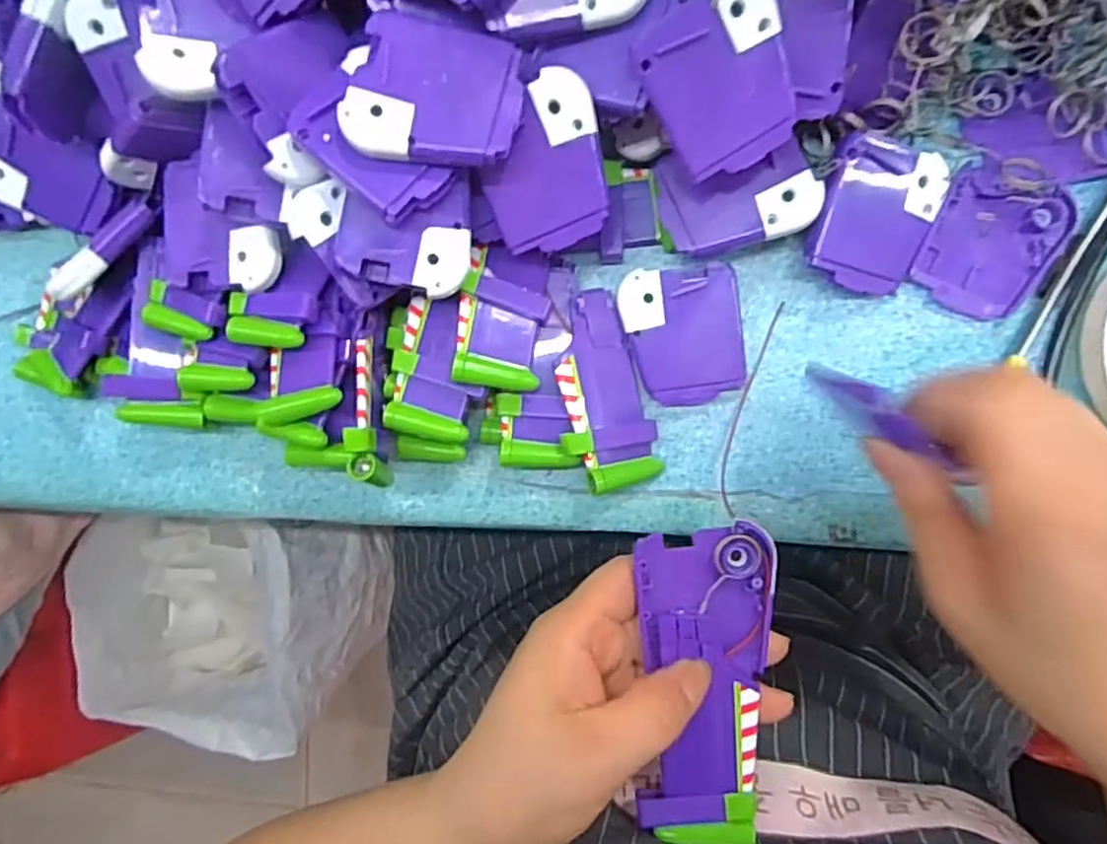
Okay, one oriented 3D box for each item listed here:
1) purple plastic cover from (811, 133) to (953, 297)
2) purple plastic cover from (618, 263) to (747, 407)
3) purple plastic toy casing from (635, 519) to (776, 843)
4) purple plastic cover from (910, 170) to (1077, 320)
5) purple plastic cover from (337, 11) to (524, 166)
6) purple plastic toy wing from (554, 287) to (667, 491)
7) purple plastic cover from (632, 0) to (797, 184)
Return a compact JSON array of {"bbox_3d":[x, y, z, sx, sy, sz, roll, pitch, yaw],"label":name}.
[{"bbox_3d":[0.137,-0.088,0.294,0.049,0.011,0.060,15,100,-13],"label":"purple plastic cover"},{"bbox_3d":[0.059,-0.039,0.314,0.052,0.012,0.062,-6,94,8],"label":"purple plastic cover"},{"bbox_3d":[0.058,0.101,0.264,0.049,0.008,0.119,2,90,7],"label":"purple plastic toy casing"},{"bbox_3d":[0.189,-0.076,0.294,0.050,0.009,0.060,25,98,5],"label":"purple plastic cover"},{"bbox_3d":[-0.044,-0.121,0.252,0.061,0.004,0.050,8,93,-7],"label":"purple plastic cover"},{"bbox_3d":[0.020,-0.014,0.317,0.042,0.014,0.088,-14,91,-19],"label":"purple plastic toy wing"},{"bbox_3d":[0.063,-0.125,0.253,0.050,0.004,0.060,-27,114,10],"label":"purple plastic cover"}]

